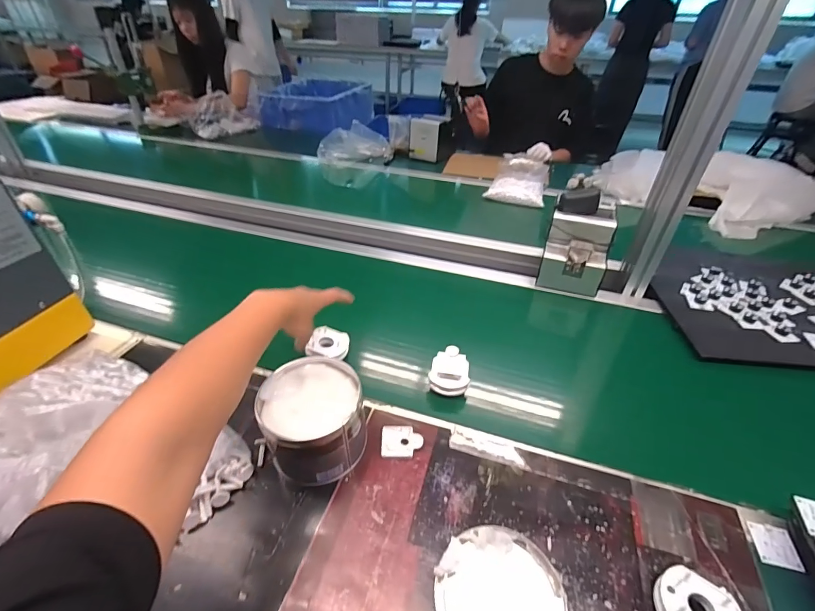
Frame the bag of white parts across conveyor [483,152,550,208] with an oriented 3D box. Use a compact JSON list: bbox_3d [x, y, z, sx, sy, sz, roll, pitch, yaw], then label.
[{"bbox_3d":[0.376,-0.425,1.296,0.181,0.050,0.305,13,40,15],"label":"bag of white parts across conveyor"}]

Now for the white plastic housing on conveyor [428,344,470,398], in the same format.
[{"bbox_3d":[0.069,0.105,0.617,0.061,0.047,0.061,10,39,11],"label":"white plastic housing on conveyor"}]

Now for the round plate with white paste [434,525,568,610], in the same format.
[{"bbox_3d":[0.096,0.299,0.398,0.125,0.022,0.126,1,39,-1],"label":"round plate with white paste"}]

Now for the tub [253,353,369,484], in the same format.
[{"bbox_3d":[-0.122,0.148,0.512,0.127,0.094,0.134,1,39,-1],"label":"tub"}]

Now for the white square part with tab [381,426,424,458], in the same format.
[{"bbox_3d":[-0.007,0.188,0.536,0.056,0.007,0.045,0,39,-1],"label":"white square part with tab"}]

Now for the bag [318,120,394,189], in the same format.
[{"bbox_3d":[-0.205,-0.585,1.553,0.287,0.217,0.132,-1,39,-3],"label":"bag"}]

